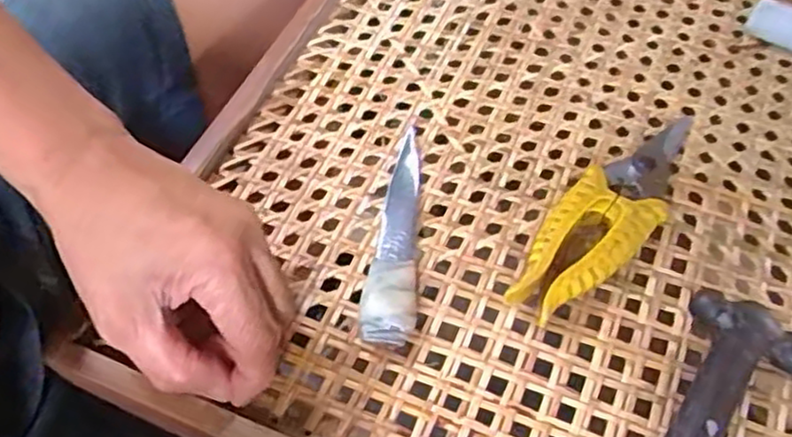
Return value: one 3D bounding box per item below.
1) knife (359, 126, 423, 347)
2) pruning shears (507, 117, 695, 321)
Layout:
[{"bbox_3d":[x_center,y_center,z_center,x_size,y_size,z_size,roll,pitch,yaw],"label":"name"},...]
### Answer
[{"bbox_3d":[0.002,0.003,0.375,0.025,0.016,0.137,5,56,4],"label":"knife"},{"bbox_3d":[0.118,-0.008,0.378,0.046,0.021,0.161,34,62,21],"label":"pruning shears"}]

